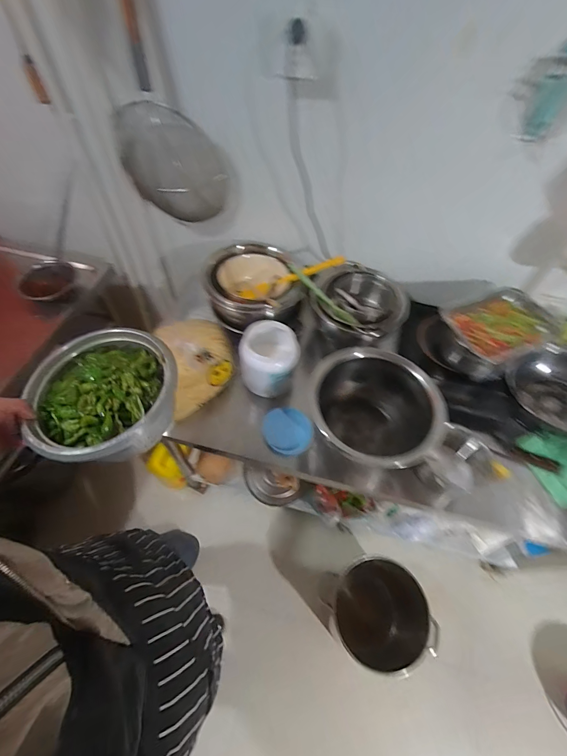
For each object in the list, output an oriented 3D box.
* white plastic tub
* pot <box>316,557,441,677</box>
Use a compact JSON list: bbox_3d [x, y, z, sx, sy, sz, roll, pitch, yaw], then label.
[{"bbox_3d":[-0.038,-0.045,0.854,0.140,0.155,0.121,3,55,-1],"label":"white plastic tub"},{"bbox_3d":[0.337,0.841,1.200,0.303,0.259,0.317,-18,59,-15],"label":"pot"}]

